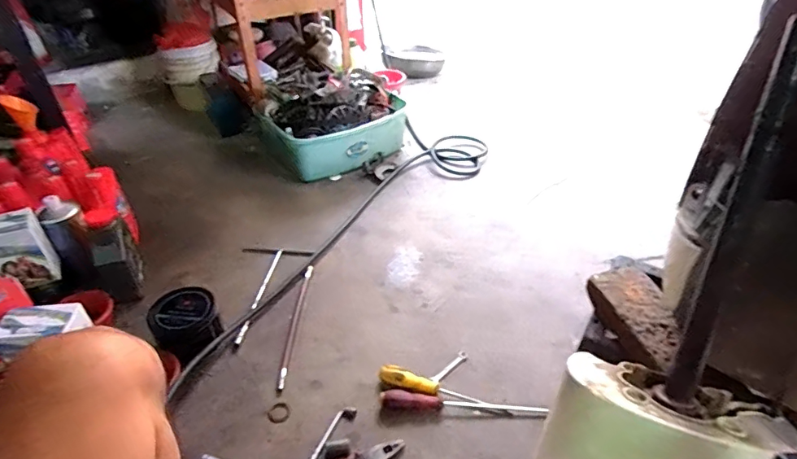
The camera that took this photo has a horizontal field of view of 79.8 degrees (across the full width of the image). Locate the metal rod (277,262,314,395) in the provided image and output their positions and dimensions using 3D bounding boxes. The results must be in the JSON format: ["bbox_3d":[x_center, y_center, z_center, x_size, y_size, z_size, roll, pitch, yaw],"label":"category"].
[{"bbox_3d":[-0.217,0.195,1.015,0.016,0.009,0.334,0,39,2],"label":"metal rod"}]

